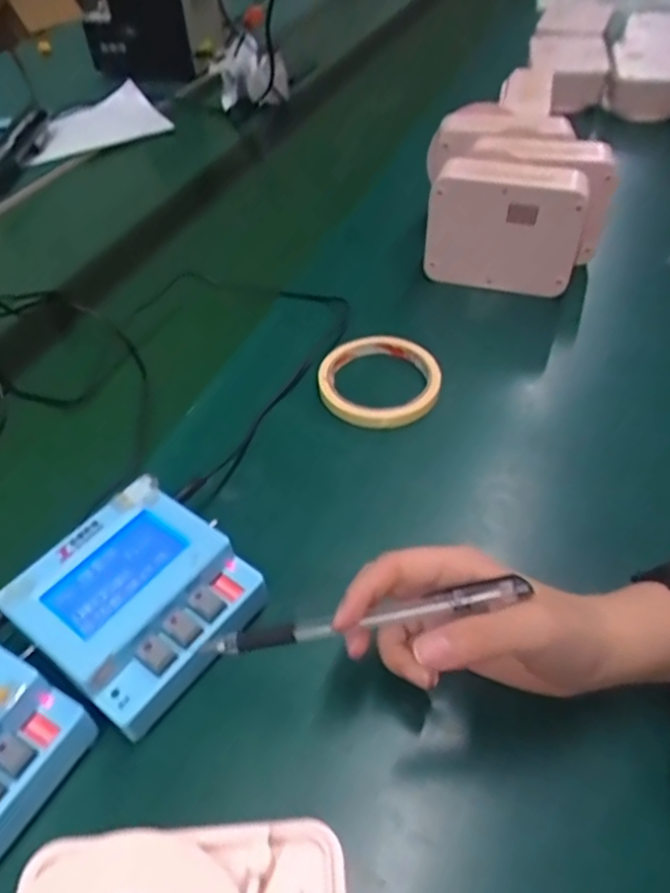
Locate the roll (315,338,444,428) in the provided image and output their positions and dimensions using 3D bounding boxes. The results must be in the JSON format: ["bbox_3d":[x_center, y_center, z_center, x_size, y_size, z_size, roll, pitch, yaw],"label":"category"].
[{"bbox_3d":[0.034,-0.051,0.496,0.094,0.022,0.085,5,48,9],"label":"roll"}]

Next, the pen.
[{"bbox_3d":[0.011,0.080,0.300,0.150,0.006,0.011,-14,46,11],"label":"pen"}]

